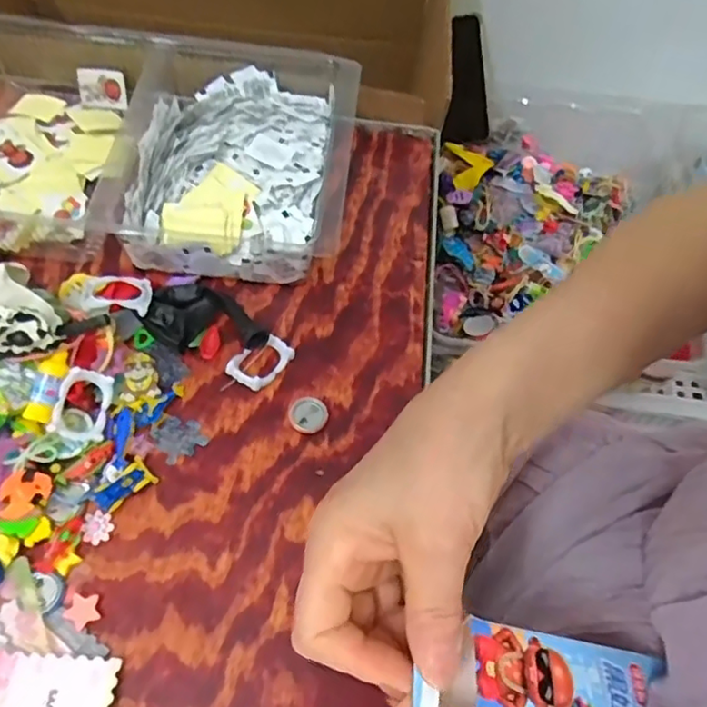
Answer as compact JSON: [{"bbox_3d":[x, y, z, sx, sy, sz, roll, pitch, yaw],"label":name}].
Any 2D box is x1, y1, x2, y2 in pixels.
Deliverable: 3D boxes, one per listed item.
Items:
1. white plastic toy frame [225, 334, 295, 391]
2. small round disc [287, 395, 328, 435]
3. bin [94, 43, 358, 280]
[{"bbox_3d":[-0.062,0.005,0.414,0.029,0.010,0.042,32,62,14],"label":"white plastic toy frame"},{"bbox_3d":[-0.029,0.039,0.399,0.024,0.004,0.025,2,59,-4],"label":"small round disc"},{"bbox_3d":[-0.099,-0.148,0.473,0.183,0.054,0.194,7,59,0],"label":"bin"}]

